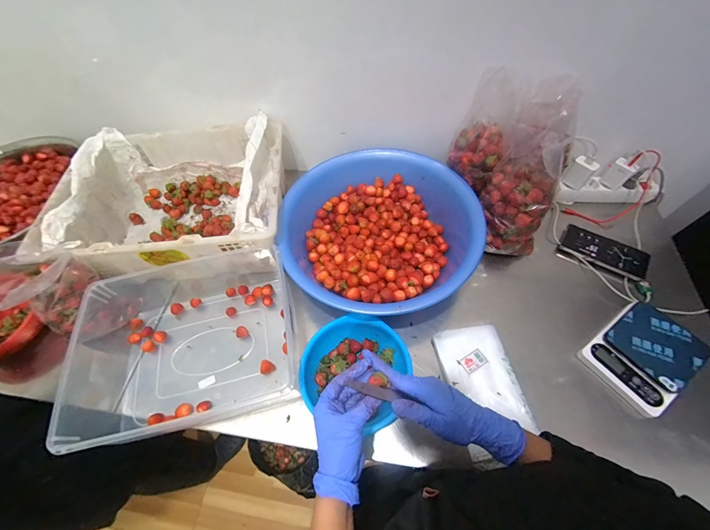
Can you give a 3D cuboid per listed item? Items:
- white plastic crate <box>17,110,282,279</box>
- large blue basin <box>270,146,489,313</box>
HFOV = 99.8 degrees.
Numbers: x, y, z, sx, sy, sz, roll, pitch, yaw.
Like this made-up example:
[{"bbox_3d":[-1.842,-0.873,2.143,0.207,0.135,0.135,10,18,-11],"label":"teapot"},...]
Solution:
[{"bbox_3d":[-0.385,-0.145,0.691,0.458,0.180,0.350,-5,59,1],"label":"white plastic crate"},{"bbox_3d":[0.044,-0.073,0.668,0.401,0.123,0.368,-2,59,3],"label":"large blue basin"}]

